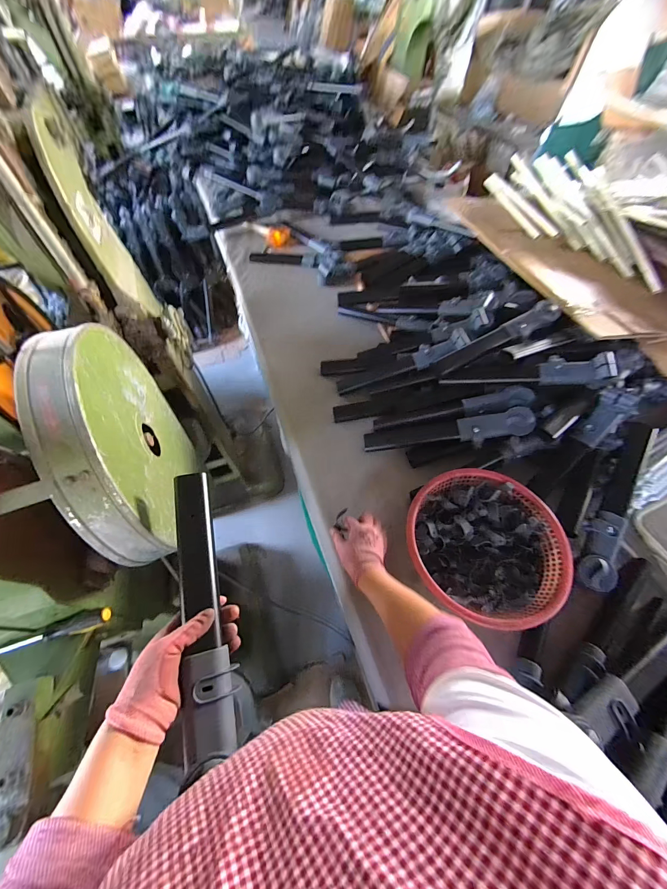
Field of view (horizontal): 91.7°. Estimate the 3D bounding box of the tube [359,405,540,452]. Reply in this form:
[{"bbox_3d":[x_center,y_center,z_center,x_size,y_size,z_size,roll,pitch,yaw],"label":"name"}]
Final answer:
[{"bbox_3d":[0.270,-0.030,0.789,0.389,0.036,0.067,-8,56,17],"label":"tube"}]

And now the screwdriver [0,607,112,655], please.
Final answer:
[{"bbox_3d":[-0.499,0.327,0.563,0.210,0.029,0.028,-15,59,-9],"label":"screwdriver"}]

